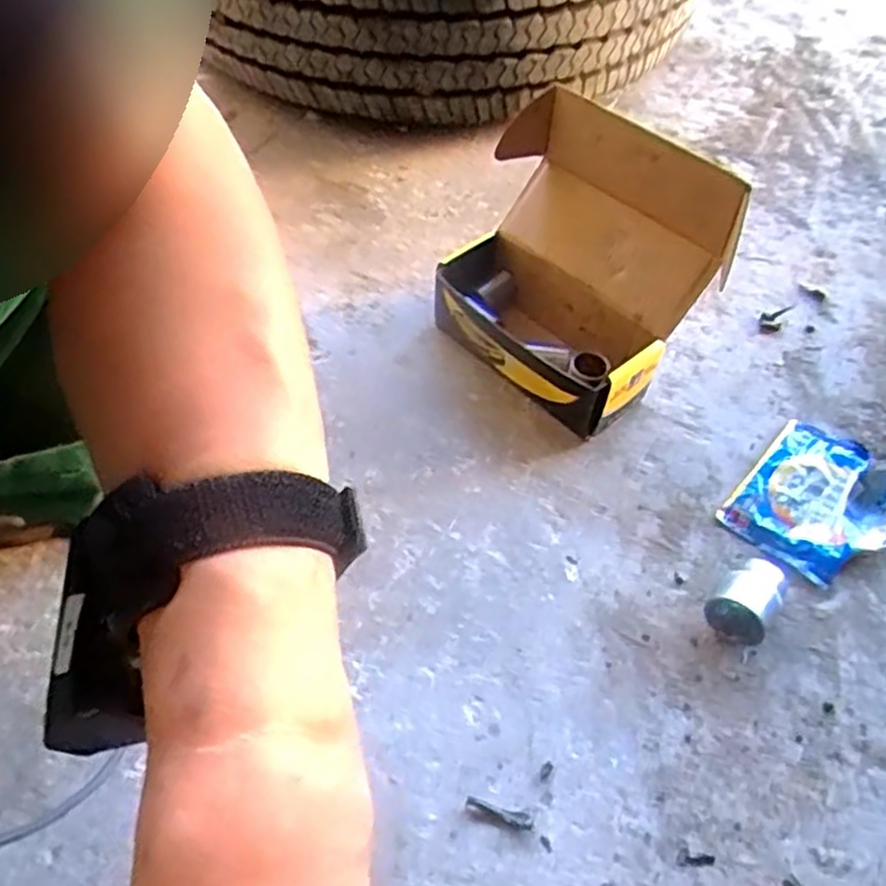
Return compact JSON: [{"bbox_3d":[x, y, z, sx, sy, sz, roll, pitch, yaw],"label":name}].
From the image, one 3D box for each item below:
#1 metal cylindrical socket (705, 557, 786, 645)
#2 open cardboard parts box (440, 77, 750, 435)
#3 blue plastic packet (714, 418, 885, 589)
[{"bbox_3d":[0.197,0.102,0.482,0.036,0.035,0.048,34,60,22],"label":"metal cylindrical socket"},{"bbox_3d":[0.091,-0.137,0.575,0.142,0.162,0.202,-38,62,-25],"label":"open cardboard parts box"},{"bbox_3d":[0.273,0.042,0.540,0.100,0.016,0.121,36,60,23],"label":"blue plastic packet"}]

